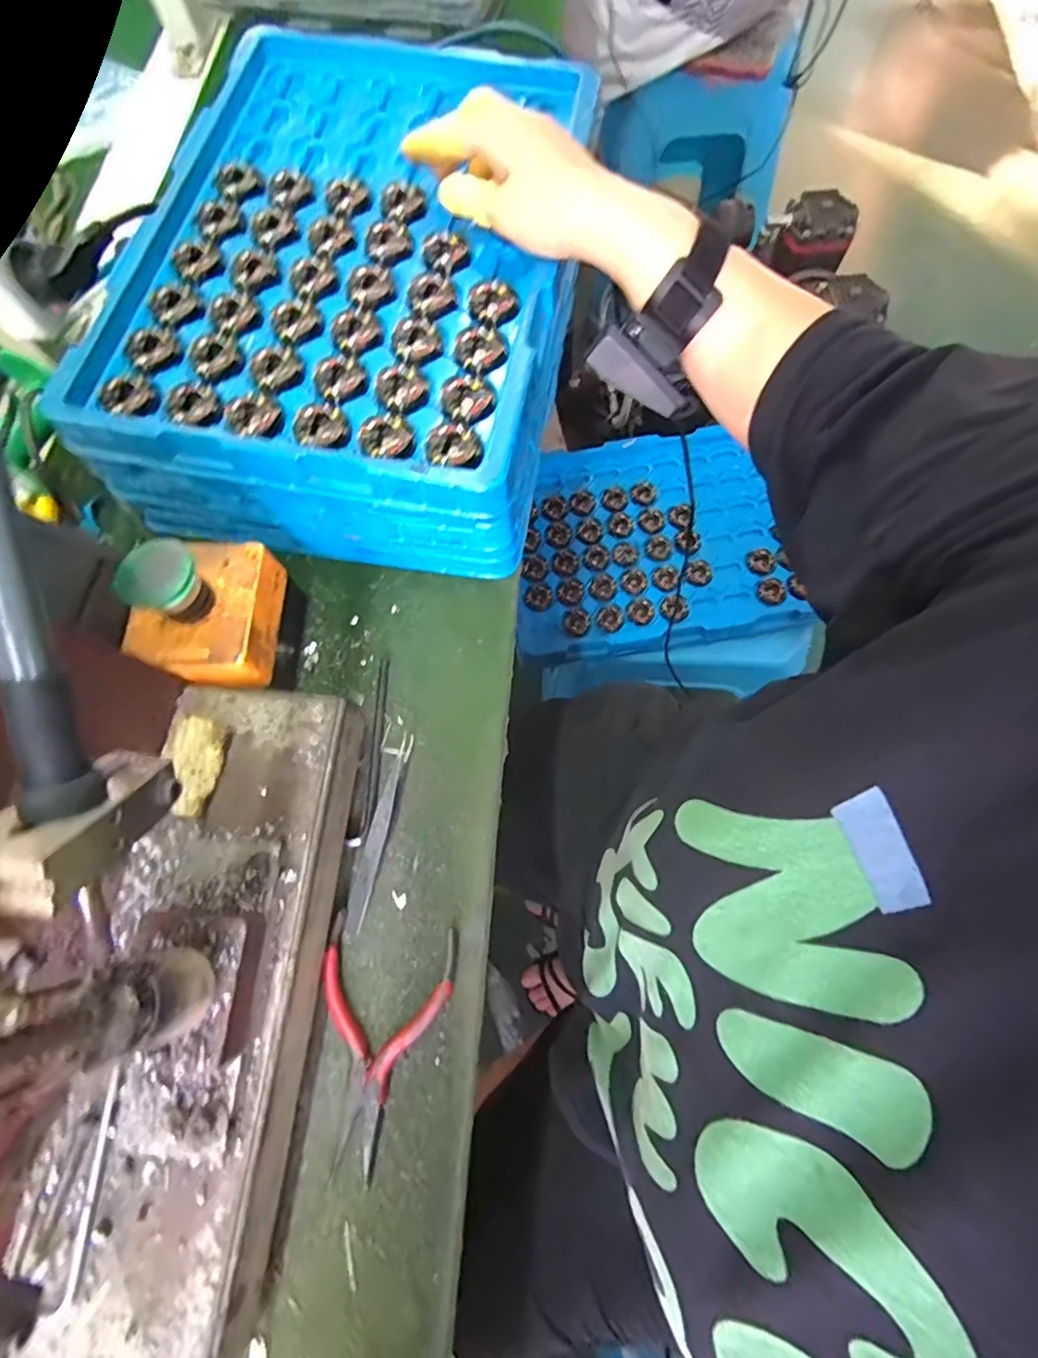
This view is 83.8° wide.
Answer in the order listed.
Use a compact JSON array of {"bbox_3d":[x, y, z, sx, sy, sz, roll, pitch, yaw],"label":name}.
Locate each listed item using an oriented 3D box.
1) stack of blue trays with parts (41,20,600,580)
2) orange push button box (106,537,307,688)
[{"bbox_3d":[-0.105,-0.275,0.408,0.262,0.088,0.372,10,73,4],"label":"stack of blue trays with parts"},{"bbox_3d":[-0.176,-0.038,0.339,0.075,0.095,0.082,12,73,4],"label":"orange push button box"}]

